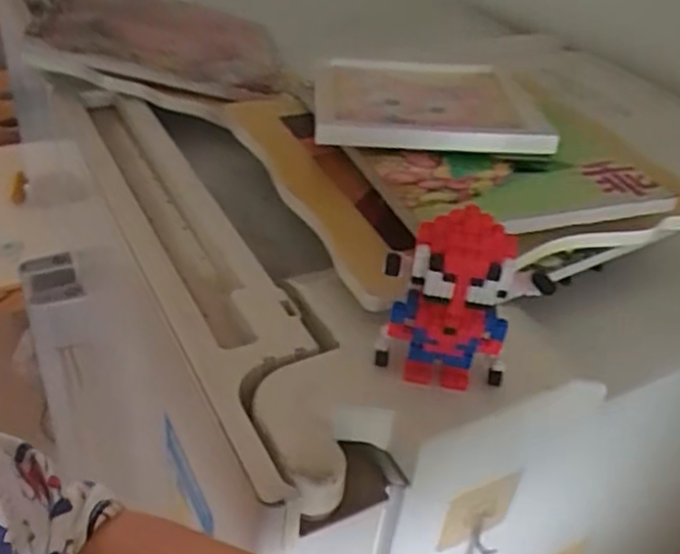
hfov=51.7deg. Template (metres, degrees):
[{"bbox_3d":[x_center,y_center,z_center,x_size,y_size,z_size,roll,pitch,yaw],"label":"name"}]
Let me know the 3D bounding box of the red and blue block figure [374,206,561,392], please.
[{"bbox_3d":[0.063,0.018,0.375,0.079,0.114,0.042,13,38,7],"label":"red and blue block figure"}]

